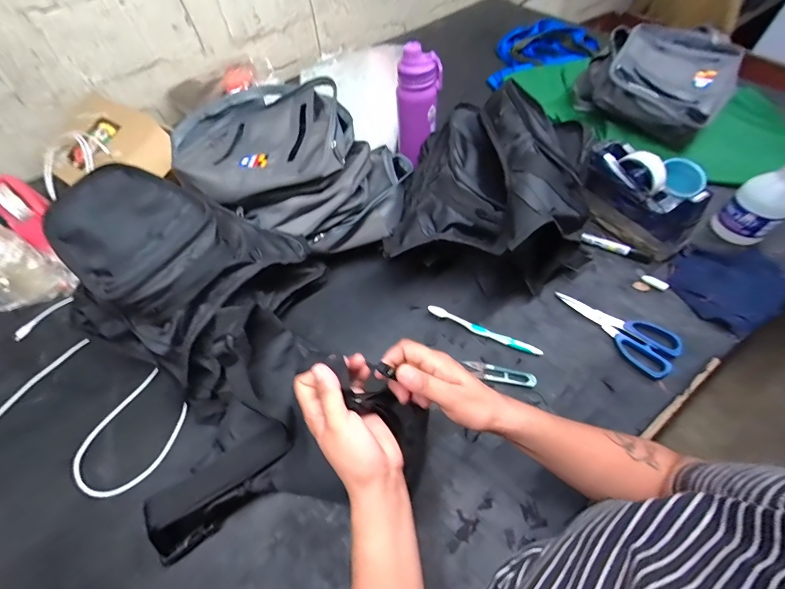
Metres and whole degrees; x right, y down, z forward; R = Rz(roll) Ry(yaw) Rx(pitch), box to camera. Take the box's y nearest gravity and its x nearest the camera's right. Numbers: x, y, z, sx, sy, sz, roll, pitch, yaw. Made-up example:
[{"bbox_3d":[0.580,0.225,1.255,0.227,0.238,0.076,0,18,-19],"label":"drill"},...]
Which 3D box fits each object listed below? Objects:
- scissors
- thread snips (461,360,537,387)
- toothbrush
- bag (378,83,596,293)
[{"bbox_3d":[0.336,0.047,0.520,0.173,0.010,0.080,36,66,25],"label":"scissors"},{"bbox_3d":[0.155,0.116,0.497,0.101,0.007,0.025,12,58,13],"label":"thread snips"},{"bbox_3d":[0.140,0.054,0.530,0.179,0.011,0.016,21,61,18],"label":"toothbrush"},{"bbox_3d":[0.175,-0.176,0.563,0.298,0.195,0.326,11,58,12],"label":"bag"}]

